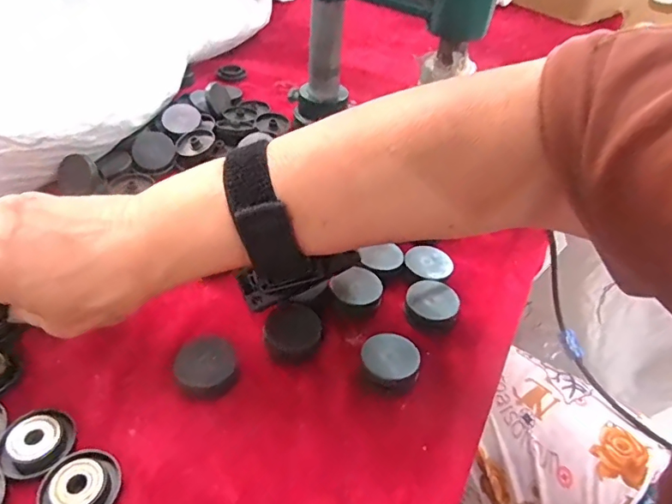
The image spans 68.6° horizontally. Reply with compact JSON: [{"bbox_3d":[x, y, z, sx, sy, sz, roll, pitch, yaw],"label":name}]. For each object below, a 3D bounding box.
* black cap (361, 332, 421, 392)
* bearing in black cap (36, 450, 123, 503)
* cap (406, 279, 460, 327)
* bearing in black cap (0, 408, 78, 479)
[{"bbox_3d":[0.030,0.062,0.275,0.032,0.015,0.034,3,42,-3],"label":"black cap"},{"bbox_3d":[-0.113,0.104,0.217,0.031,0.007,0.030,3,42,-3],"label":"bearing in black cap"},{"bbox_3d":[0.060,0.034,0.308,0.032,0.012,0.033,3,42,-3],"label":"cap"},{"bbox_3d":[-0.140,0.088,0.229,0.032,0.006,0.031,3,42,-3],"label":"bearing in black cap"}]

